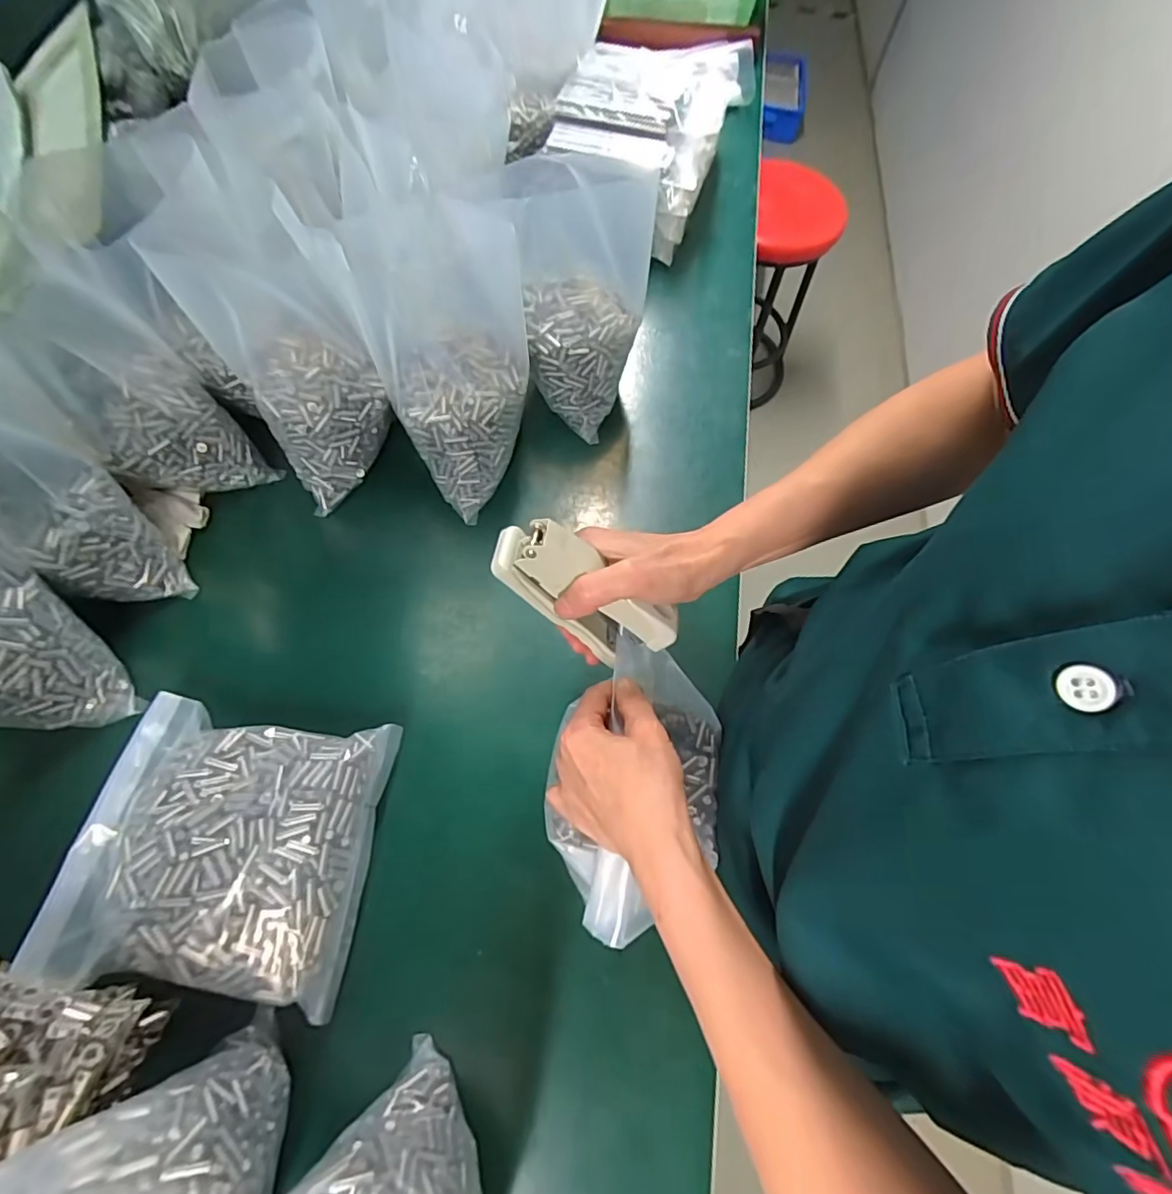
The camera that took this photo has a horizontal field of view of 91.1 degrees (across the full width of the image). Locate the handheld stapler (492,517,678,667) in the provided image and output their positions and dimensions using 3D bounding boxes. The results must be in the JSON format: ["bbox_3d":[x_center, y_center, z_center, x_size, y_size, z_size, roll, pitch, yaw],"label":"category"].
[{"bbox_3d":[0.001,-0.001,0.344,0.116,0.044,0.037,36,61,-29],"label":"handheld stapler"}]

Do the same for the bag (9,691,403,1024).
[{"bbox_3d":[-0.251,0.166,0.393,0.192,0.039,0.178,7,64,0],"label":"bag"}]

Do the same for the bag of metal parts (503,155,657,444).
[{"bbox_3d":[-0.020,-0.284,0.549,0.133,0.223,0.106,22,65,7],"label":"bag of metal parts"}]

